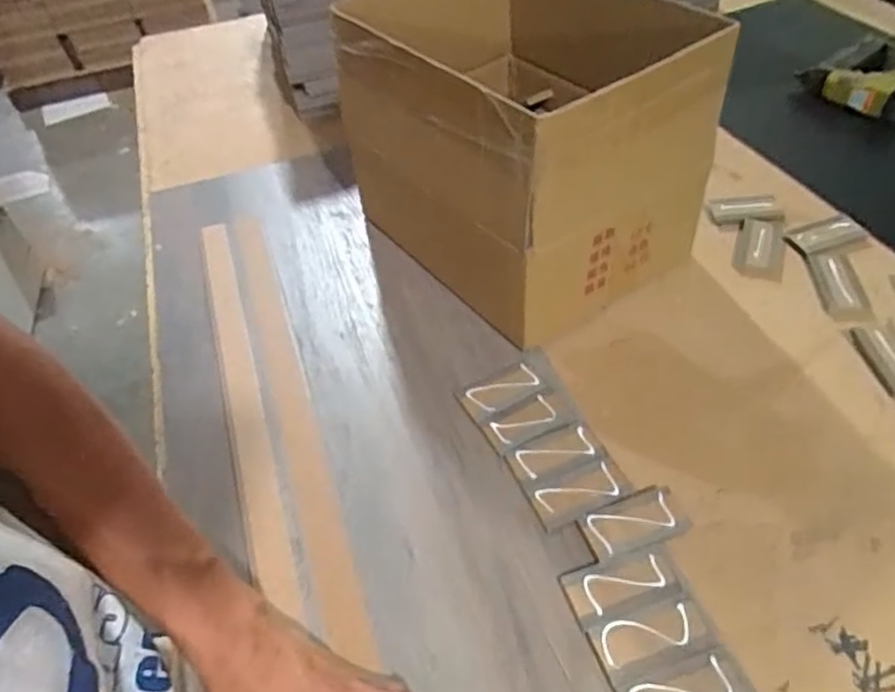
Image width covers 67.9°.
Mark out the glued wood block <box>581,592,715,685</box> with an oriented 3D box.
[{"bbox_3d":[0.141,0.200,0.455,0.083,0.006,0.037,-17,49,-9],"label":"glued wood block"}]

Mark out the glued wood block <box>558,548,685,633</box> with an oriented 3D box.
[{"bbox_3d":[0.128,0.174,0.481,0.084,0.007,0.041,-16,49,-8],"label":"glued wood block"}]

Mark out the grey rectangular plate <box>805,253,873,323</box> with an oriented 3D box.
[{"bbox_3d":[0.400,-0.060,0.677,0.039,0.008,0.095,0,48,6],"label":"grey rectangular plate"}]

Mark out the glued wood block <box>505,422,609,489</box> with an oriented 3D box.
[{"bbox_3d":[0.090,0.092,0.561,0.077,0.010,0.038,-18,49,-10],"label":"glued wood block"}]

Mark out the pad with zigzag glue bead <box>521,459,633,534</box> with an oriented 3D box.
[{"bbox_3d":[0.107,0.120,0.543,0.078,0.006,0.038,-20,49,-12],"label":"pad with zigzag glue bead"}]

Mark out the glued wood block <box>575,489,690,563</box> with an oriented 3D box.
[{"bbox_3d":[0.146,0.138,0.516,0.086,0.010,0.039,-19,49,-11],"label":"glued wood block"}]

